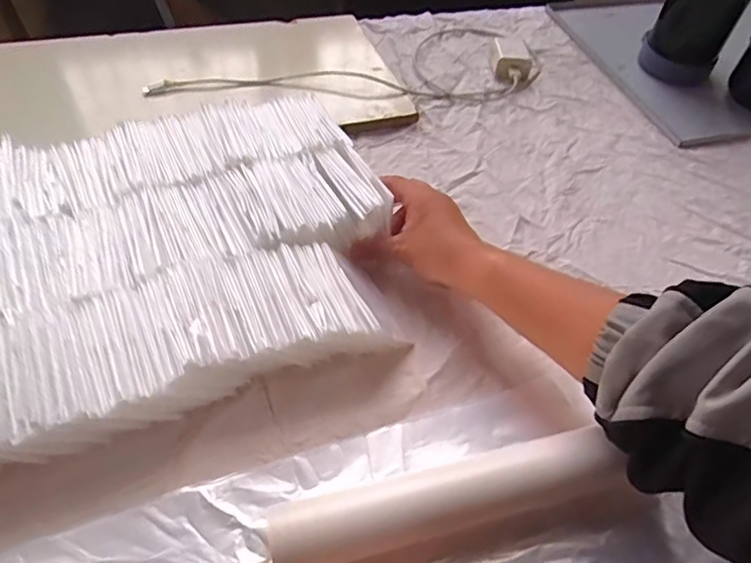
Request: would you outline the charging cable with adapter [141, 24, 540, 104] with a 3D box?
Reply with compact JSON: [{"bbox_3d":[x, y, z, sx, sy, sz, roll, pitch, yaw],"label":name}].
[{"bbox_3d":[-0.027,-0.269,0.671,0.465,0.023,0.173,-10,53,-13],"label":"charging cable with adapter"}]

